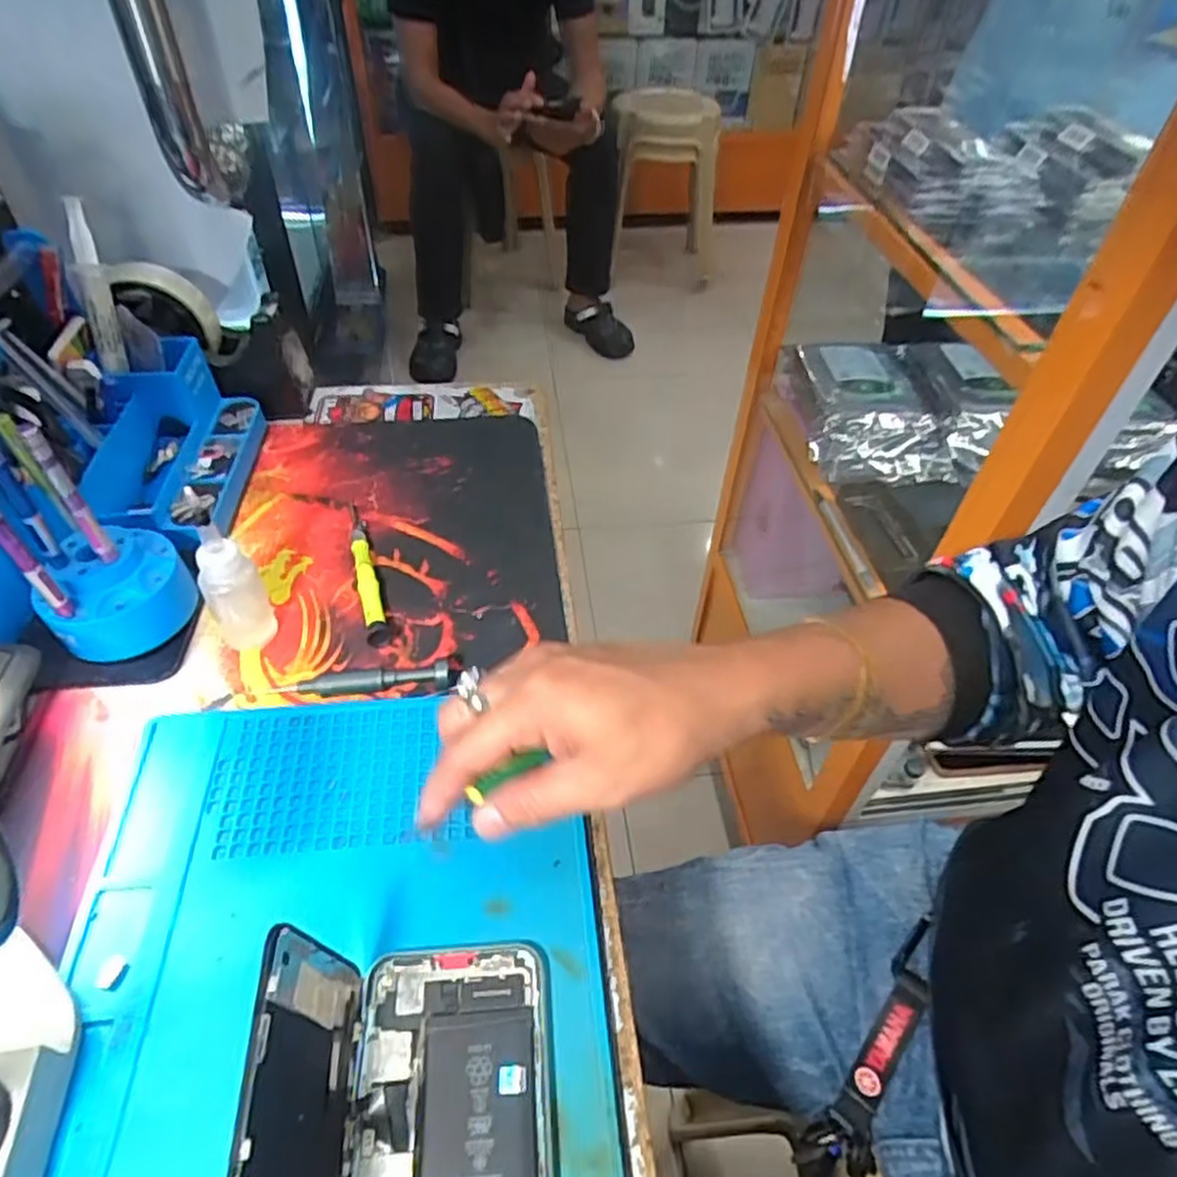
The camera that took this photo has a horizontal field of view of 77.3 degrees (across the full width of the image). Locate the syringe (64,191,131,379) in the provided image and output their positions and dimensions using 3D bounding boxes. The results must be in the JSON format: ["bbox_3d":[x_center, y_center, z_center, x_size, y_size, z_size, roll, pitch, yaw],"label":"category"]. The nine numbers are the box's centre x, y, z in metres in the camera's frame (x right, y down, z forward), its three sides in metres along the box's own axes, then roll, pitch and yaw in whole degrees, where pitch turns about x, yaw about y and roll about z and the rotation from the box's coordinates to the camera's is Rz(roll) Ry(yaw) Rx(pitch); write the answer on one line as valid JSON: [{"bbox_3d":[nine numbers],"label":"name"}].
[{"bbox_3d":[-0.341,-0.208,0.511,0.019,0.111,0.021,-3,25,-7],"label":"syringe"}]

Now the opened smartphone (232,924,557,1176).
[{"bbox_3d":[-0.058,0.190,0.246,0.094,0.074,0.147,-3,47,-7],"label":"opened smartphone"}]

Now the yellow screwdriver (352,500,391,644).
[{"bbox_3d":[-0.147,-0.015,0.483,0.013,0.011,0.131,-13,49,-15],"label":"yellow screwdriver"}]

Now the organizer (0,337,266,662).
[{"bbox_3d":[-0.308,-0.088,0.446,0.140,0.152,0.251,-2,47,-6],"label":"organizer"}]

